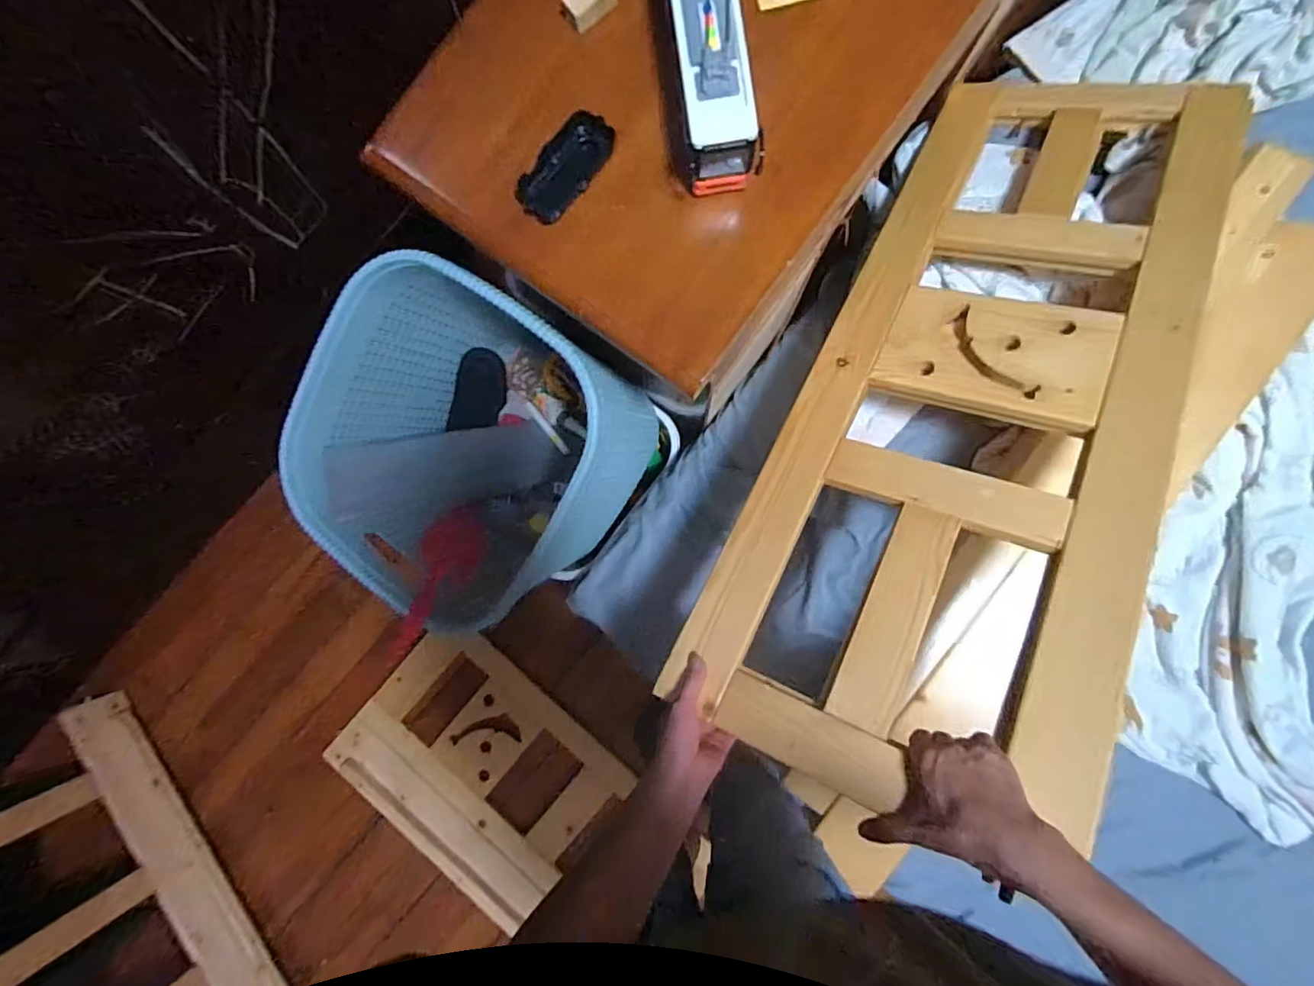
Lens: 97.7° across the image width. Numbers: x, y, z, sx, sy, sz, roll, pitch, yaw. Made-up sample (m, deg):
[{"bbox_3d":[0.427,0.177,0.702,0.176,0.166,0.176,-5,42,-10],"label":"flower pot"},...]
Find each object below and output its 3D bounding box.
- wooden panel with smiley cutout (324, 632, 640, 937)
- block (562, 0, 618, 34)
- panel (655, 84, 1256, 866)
[{"bbox_3d":[-0.380,0.578,1.216,0.529,0.037,0.423,40,90,5],"label":"wooden panel with smiley cutout"},{"bbox_3d":[-0.068,-0.499,0.580,0.052,0.020,0.032,-42,85,0],"label":"block"},{"bbox_3d":[0.385,-0.143,0.666,0.370,0.044,0.977,21,70,26],"label":"panel"}]

